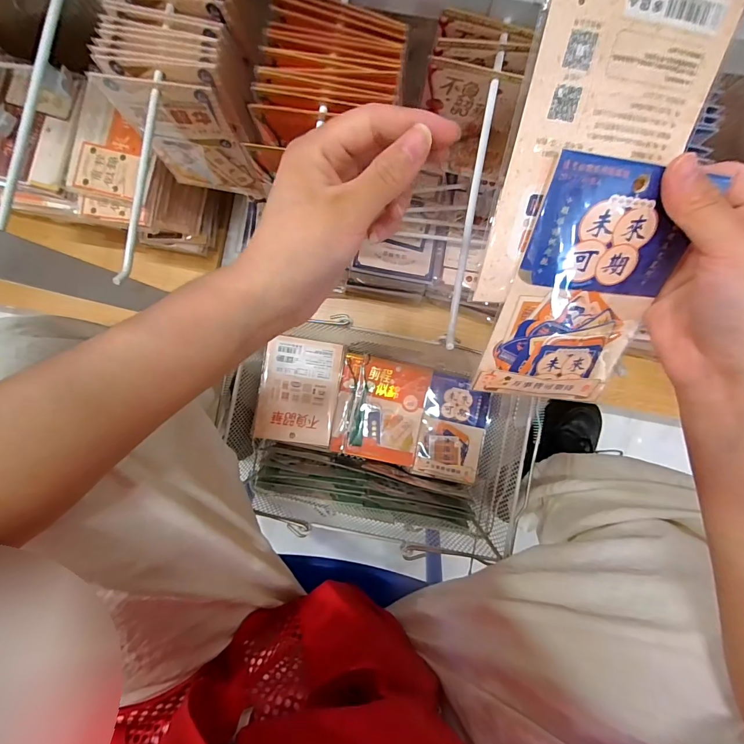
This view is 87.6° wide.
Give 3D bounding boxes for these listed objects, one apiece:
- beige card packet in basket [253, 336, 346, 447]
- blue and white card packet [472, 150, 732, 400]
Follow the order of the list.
[{"bbox_3d":[-0.096,0.025,0.522,0.102,0.010,0.137,10,86,-12],"label":"beige card packet in basket"},{"bbox_3d":[0.121,-0.041,0.222,0.088,0.007,0.137,5,124,-8],"label":"blue and white card packet"}]

